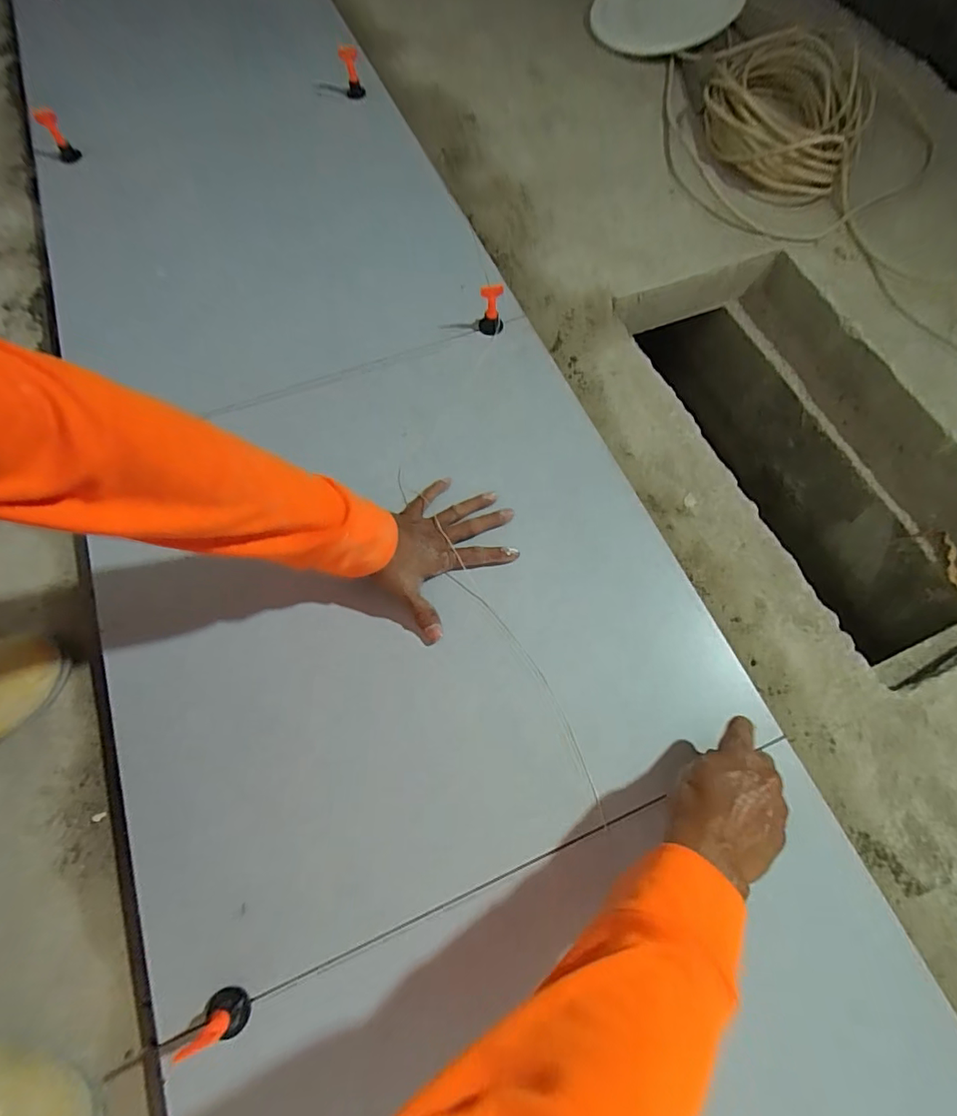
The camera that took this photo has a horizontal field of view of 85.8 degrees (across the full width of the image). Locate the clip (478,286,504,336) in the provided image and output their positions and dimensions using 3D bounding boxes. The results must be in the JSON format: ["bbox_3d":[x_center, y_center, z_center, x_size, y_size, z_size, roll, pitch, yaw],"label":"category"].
[{"bbox_3d":[0.017,-0.325,0.682,0.031,0.064,0.028,1,66,-2],"label":"clip"}]

